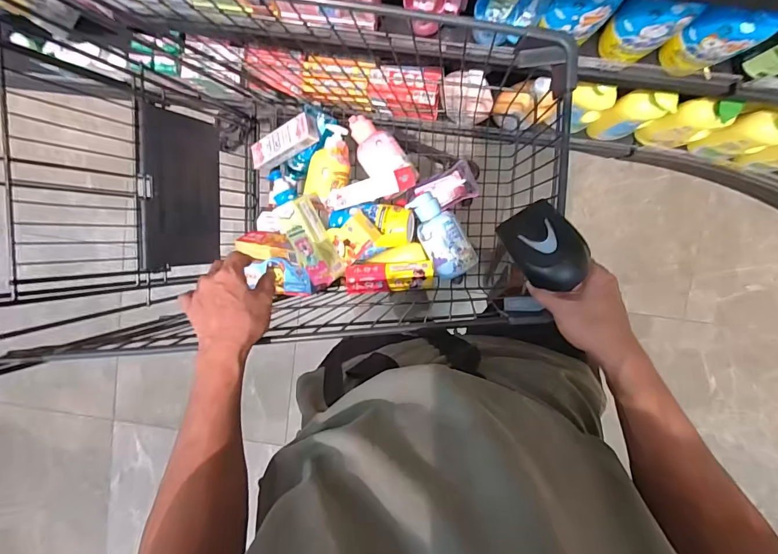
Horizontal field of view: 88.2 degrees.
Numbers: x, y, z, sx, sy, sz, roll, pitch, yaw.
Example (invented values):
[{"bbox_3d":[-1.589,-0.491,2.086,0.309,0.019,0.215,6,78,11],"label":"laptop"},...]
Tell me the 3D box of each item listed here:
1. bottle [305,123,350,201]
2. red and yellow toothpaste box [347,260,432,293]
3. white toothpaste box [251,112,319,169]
[{"bbox_3d":[-0.111,-0.223,0.779,0.081,0.052,0.144,19,97,1],"label":"bottle"},{"bbox_3d":[0.002,0.001,0.745,0.159,0.029,0.054,-3,96,4],"label":"red and yellow toothpaste box"},{"bbox_3d":[-0.207,-0.265,0.795,0.150,0.034,0.055,-17,95,25],"label":"white toothpaste box"}]

